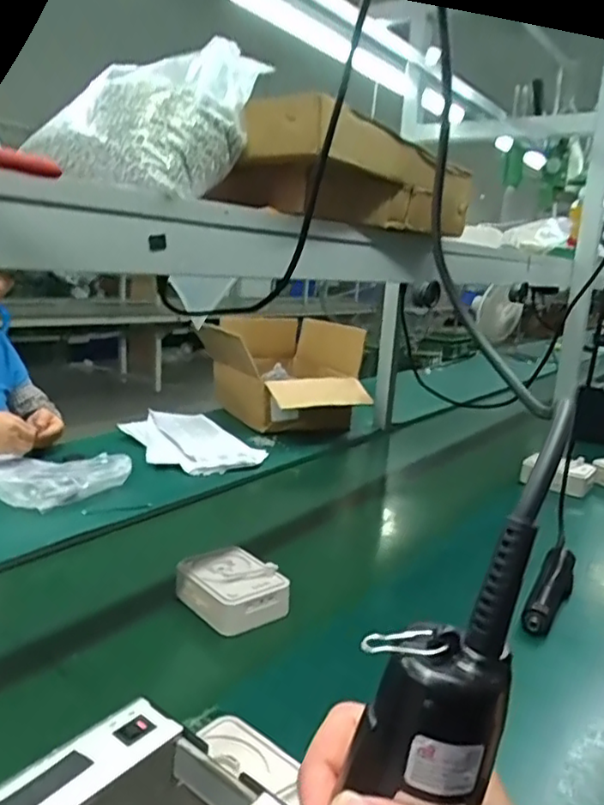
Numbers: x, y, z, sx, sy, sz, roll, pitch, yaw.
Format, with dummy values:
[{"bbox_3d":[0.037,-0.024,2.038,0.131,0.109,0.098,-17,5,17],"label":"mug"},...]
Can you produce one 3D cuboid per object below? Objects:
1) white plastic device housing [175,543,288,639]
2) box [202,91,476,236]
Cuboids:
[{"bbox_3d":[-0.086,0.230,0.799,0.095,0.048,0.126,-5,17,-40],"label":"white plastic device housing"},{"bbox_3d":[0.056,-0.239,0.686,0.132,0.086,0.339,15,15,35],"label":"box"}]

